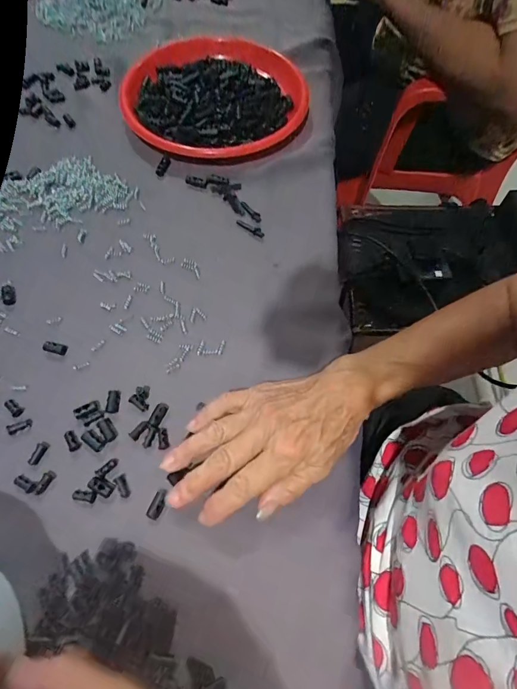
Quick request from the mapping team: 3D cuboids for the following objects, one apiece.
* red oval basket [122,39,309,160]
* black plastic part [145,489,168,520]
[{"bbox_3d":[-0.050,-0.300,0.481,0.203,0.048,0.203,24,65,8],"label":"red oval basket"},{"bbox_3d":[-0.076,0.120,0.298,0.009,0.004,0.022,21,65,6],"label":"black plastic part"}]

